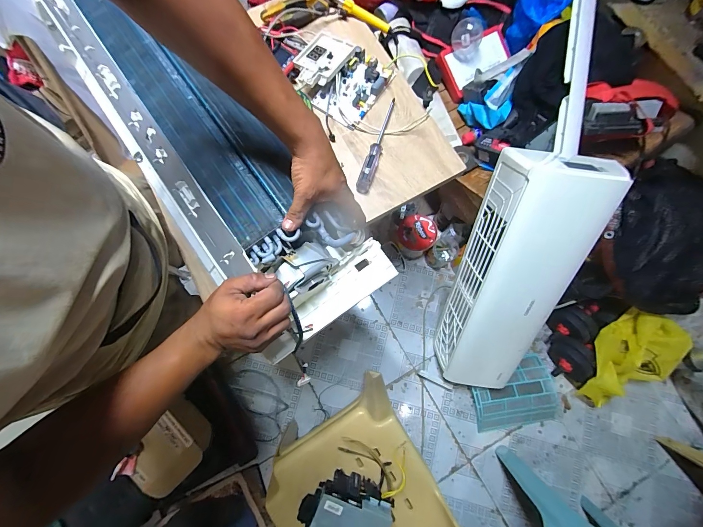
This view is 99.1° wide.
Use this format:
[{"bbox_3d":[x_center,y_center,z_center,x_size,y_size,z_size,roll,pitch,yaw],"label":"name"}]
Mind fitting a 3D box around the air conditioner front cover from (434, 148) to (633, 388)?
[{"bbox_3d":[0.505,0.076,0.967,0.279,0.241,0.808,4,119,1],"label":"air conditioner front cover"}]

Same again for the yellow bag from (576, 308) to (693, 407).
[{"bbox_3d":[1.033,0.367,1.117,0.239,0.195,0.358,12,78,2],"label":"yellow bag"}]

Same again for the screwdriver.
[{"bbox_3d":[0.057,-0.254,0.635,0.027,0.025,0.226,18,79,3],"label":"screwdriver"}]

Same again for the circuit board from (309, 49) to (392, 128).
[{"bbox_3d":[0.007,-0.391,0.664,0.112,0.032,0.170,37,80,7],"label":"circuit board"}]

